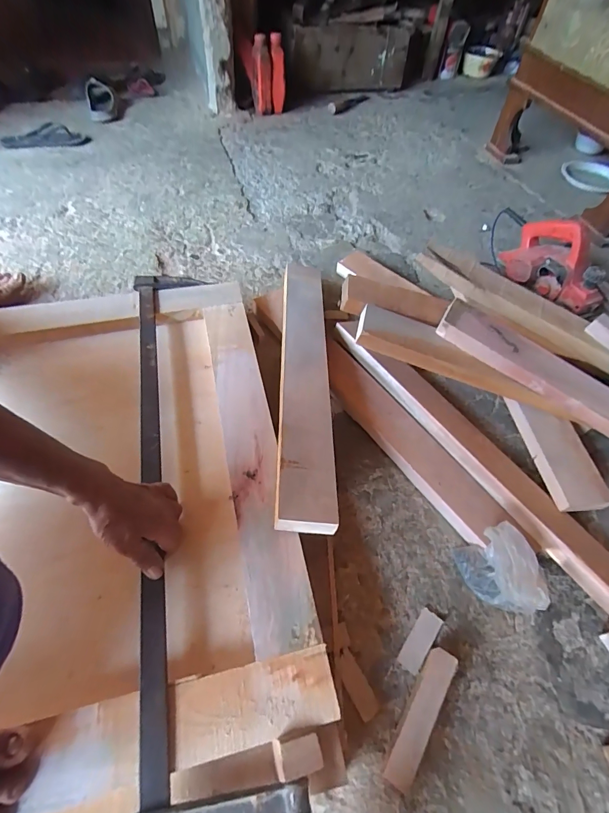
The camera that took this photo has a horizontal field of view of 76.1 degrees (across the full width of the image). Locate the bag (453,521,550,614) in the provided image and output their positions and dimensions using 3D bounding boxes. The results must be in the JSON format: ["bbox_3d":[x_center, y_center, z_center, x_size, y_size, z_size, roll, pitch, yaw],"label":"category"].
[{"bbox_3d":[0.273,0.230,0.540,0.077,0.080,0.109,-18,58,-14],"label":"bag"}]

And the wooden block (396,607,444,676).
[{"bbox_3d":[0.156,0.312,0.520,0.029,0.009,0.079,34,60,19],"label":"wooden block"}]

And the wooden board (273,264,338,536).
[{"bbox_3d":[-0.001,-0.077,0.682,0.078,0.030,0.604,-3,51,2],"label":"wooden board"}]

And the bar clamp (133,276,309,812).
[{"bbox_3d":[-0.153,0.127,0.511,0.163,0.044,0.970,-10,57,-9],"label":"bar clamp"}]

